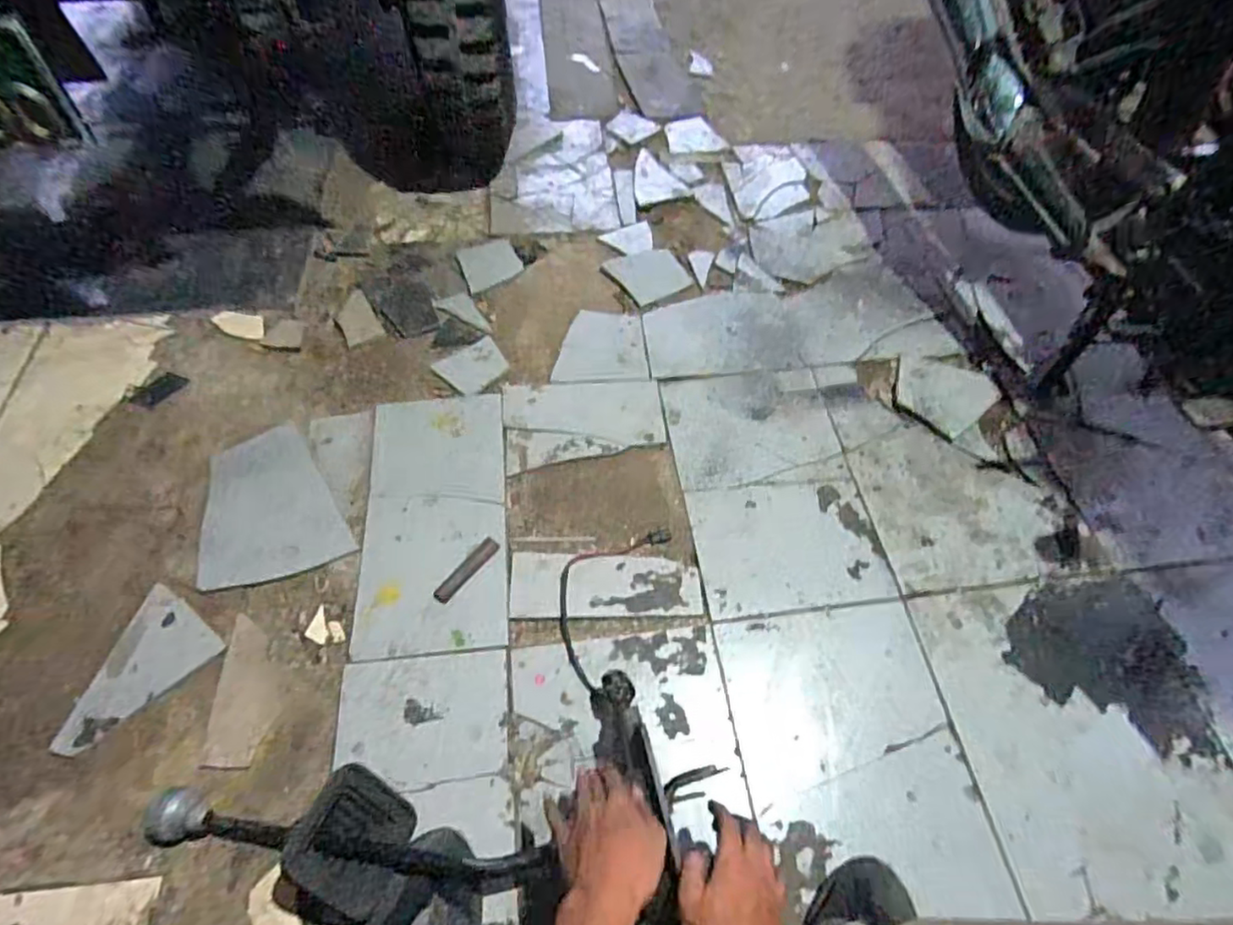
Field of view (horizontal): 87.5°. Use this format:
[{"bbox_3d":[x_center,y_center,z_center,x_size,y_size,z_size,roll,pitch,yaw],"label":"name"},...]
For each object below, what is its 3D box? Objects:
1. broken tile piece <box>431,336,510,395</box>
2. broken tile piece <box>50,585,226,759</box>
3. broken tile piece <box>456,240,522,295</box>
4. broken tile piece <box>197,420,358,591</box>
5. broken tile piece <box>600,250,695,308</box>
[{"bbox_3d":[-0.233,-0.155,1.052,0.105,0.004,0.091,-31,64,-19],"label":"broken tile piece"},{"bbox_3d":[-0.584,0.249,0.766,0.120,0.008,0.178,33,63,18],"label":"broken tile piece"},{"bbox_3d":[-0.230,-0.359,1.164,0.108,0.004,0.107,-24,62,-15],"label":"broken tile piece"},{"bbox_3d":[-0.474,0.047,0.888,0.182,0.008,0.242,-13,60,-9],"label":"broken tile piece"},{"bbox_3d":[0.059,-0.344,1.167,0.130,0.004,0.119,-27,63,-16],"label":"broken tile piece"}]

